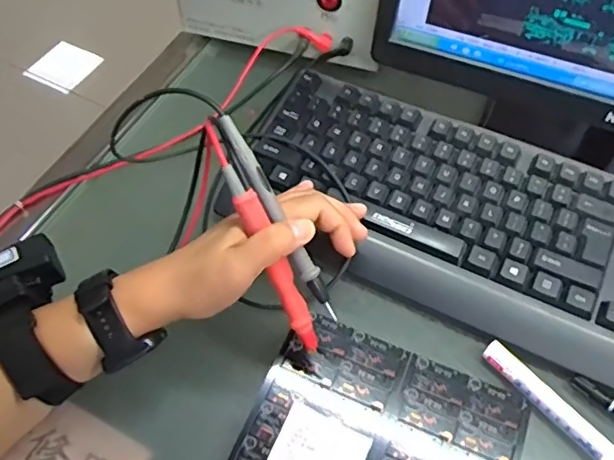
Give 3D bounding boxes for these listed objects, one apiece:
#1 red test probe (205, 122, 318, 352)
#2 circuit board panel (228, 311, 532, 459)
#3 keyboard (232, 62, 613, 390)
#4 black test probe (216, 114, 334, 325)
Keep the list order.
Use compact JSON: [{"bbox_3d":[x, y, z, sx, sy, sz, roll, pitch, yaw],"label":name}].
[{"bbox_3d":[-0.025,0.008,0.349,0.014,0.010,0.152,-29,103,-18],"label":"red test probe"},{"bbox_3d":[0.044,0.140,0.362,0.164,0.009,0.141,21,58,12],"label":"circuit board panel"},{"bbox_3d":[0.152,0.003,0.441,0.426,0.038,0.155,25,60,14],"label":"keyboard"},{"bbox_3d":[-0.017,-0.006,0.350,0.014,0.008,0.138,-32,100,-20],"label":"black test probe"}]

